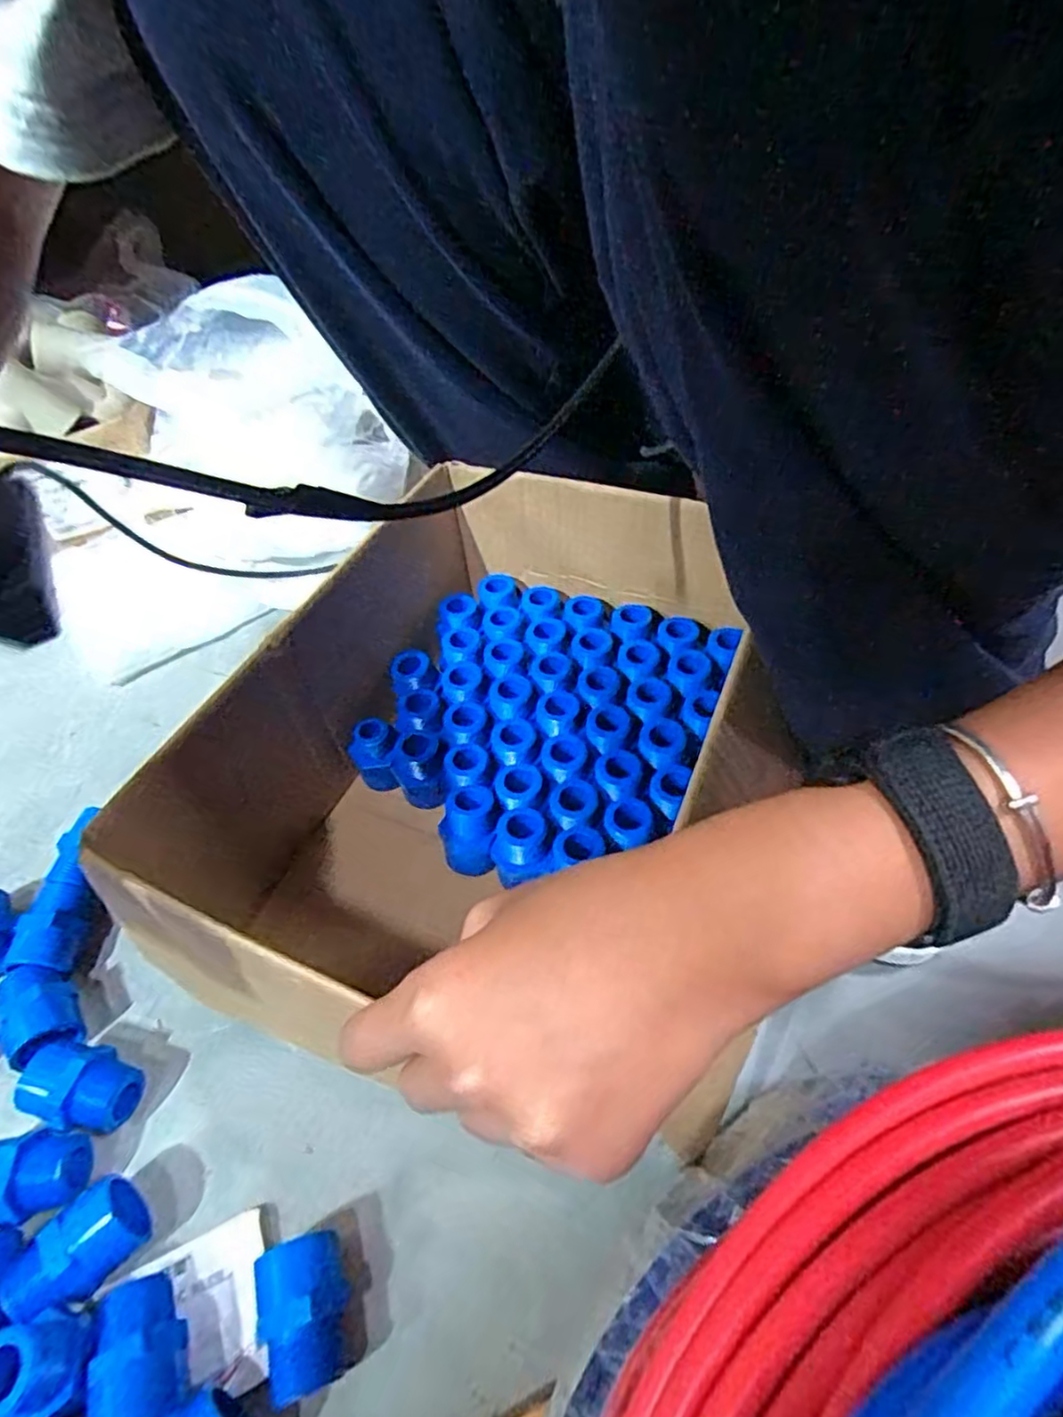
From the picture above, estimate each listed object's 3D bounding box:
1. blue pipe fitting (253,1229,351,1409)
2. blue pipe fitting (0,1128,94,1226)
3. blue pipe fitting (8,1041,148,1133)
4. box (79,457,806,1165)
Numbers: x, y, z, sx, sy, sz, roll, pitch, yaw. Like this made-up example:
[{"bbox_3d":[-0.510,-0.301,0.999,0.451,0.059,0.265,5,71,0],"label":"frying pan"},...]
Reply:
[{"bbox_3d":[-0.083,0.225,0.249,0.032,0.031,0.044,-22,52,-13],"label":"blue pipe fitting"},{"bbox_3d":[-0.217,0.200,0.284,0.044,0.032,0.031,-7,50,-1],"label":"blue pipe fitting"},{"bbox_3d":[-0.205,0.174,0.306,0.043,0.030,0.032,10,51,13],"label":"blue pipe fitting"},{"bbox_3d":[-0.023,0.024,0.363,0.204,0.141,0.307,17,54,18],"label":"box"}]

